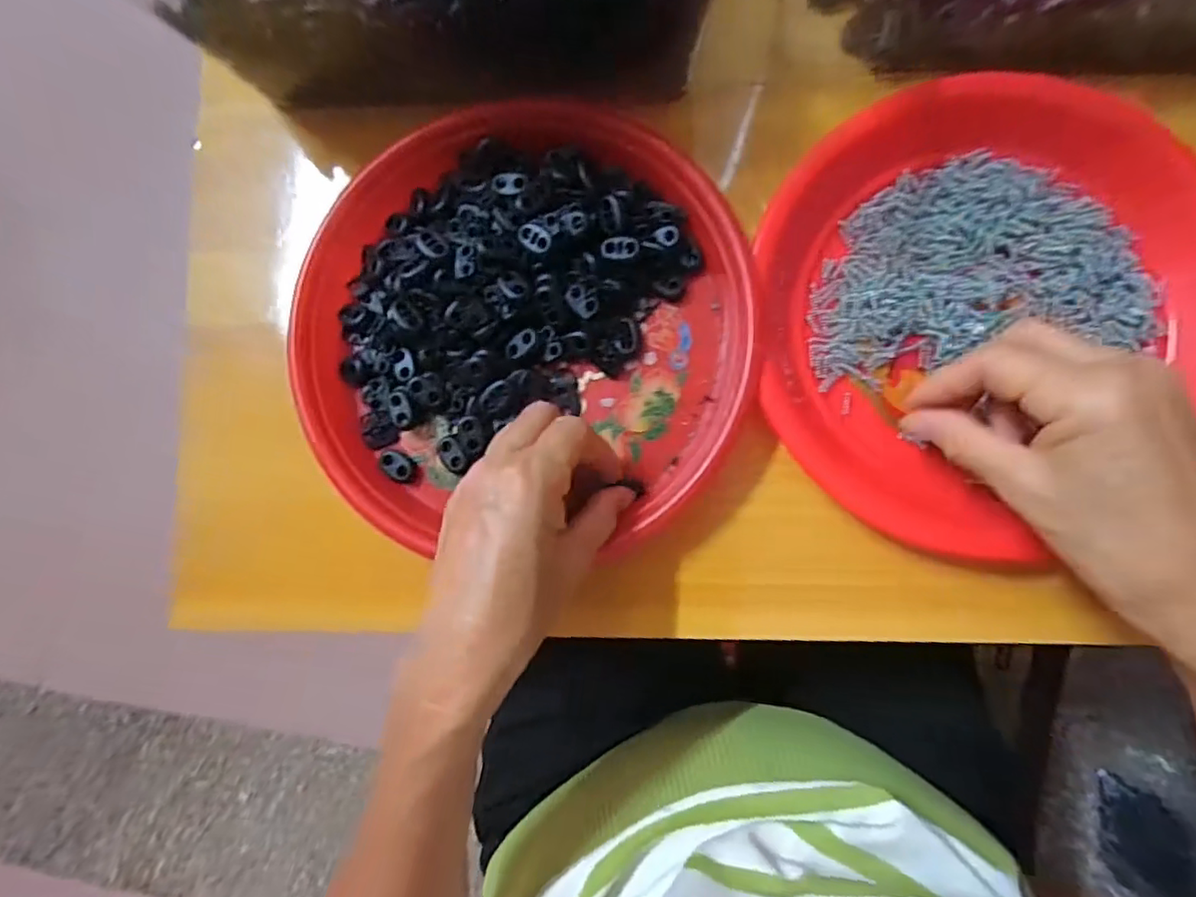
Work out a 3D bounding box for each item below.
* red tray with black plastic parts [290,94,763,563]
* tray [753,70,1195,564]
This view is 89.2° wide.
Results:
[{"bbox_3d":[-0.043,-0.055,0.317,0.240,0.037,0.234,19,87,6],"label":"red tray with black plastic parts"},{"bbox_3d":[0.188,-0.072,0.300,0.225,0.025,0.214,-41,83,0],"label":"tray"}]

